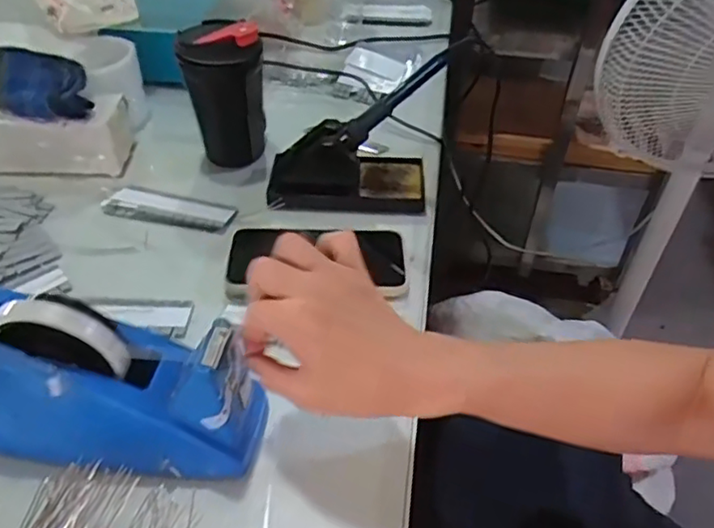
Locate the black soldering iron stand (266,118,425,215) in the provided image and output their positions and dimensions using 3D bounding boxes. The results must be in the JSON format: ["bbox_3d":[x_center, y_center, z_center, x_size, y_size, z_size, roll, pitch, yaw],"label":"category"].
[{"bbox_3d":[-0.010,-0.104,0.619,0.157,0.060,0.084,0,43,1],"label":"black soldering iron stand"}]

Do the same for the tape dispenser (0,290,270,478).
[{"bbox_3d":[-0.171,0.075,0.401,0.202,0.115,0.065,6,44,7],"label":"tape dispenser"}]

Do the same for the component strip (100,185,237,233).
[{"bbox_3d":[-0.187,-0.056,0.613,0.130,0.007,0.048,11,45,12],"label":"component strip"}]

